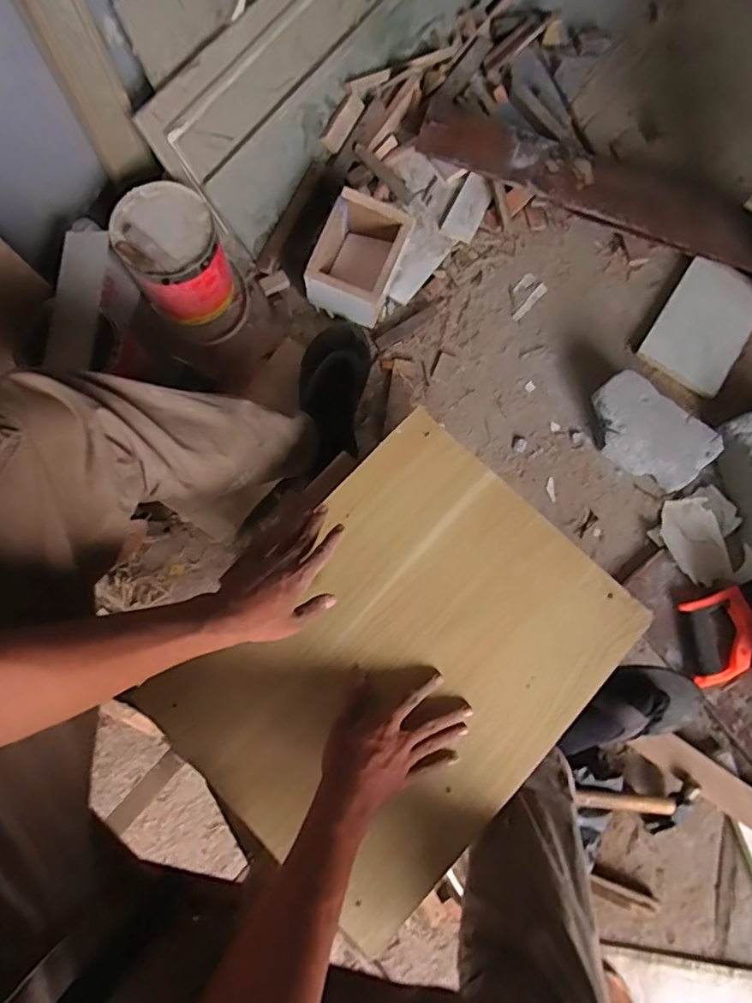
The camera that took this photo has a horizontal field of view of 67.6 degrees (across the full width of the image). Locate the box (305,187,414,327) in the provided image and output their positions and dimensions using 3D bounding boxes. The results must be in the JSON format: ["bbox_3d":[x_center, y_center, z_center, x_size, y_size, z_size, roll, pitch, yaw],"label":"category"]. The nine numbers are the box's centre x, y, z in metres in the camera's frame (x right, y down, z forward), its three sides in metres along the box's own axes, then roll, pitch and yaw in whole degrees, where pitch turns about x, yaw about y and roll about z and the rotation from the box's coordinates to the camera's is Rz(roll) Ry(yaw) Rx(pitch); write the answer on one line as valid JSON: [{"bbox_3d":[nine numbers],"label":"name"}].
[{"bbox_3d":[-0.025,-0.397,0.943,0.119,0.127,0.173,23,80,4],"label":"box"}]

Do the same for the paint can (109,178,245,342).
[{"bbox_3d":[-0.309,-0.378,0.914,0.153,0.160,0.182,-34,81,-6],"label":"paint can"}]

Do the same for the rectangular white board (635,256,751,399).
[{"bbox_3d":[0.579,-0.310,0.989,0.147,0.022,0.245,34,81,6],"label":"rectangular white board"}]

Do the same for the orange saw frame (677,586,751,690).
[{"bbox_3d":[0.528,0.206,0.854,0.111,0.016,0.132,-11,79,-2],"label":"orange saw frame"}]

